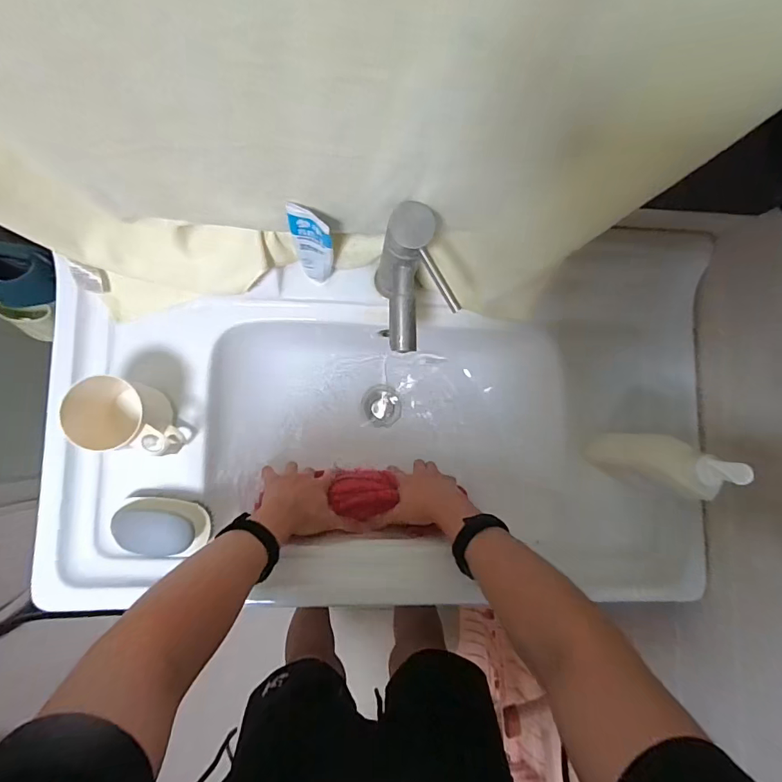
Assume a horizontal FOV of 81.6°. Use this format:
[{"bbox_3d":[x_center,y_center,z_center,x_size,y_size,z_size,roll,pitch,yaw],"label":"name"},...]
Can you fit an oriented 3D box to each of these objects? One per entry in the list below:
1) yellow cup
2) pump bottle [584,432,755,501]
[{"bbox_3d":[-0.295,0.030,0.526,0.096,0.111,0.076,7,84,-5],"label":"yellow cup"},{"bbox_3d":[0.301,0.081,0.504,0.045,0.193,0.060,18,84,-4],"label":"pump bottle"}]

